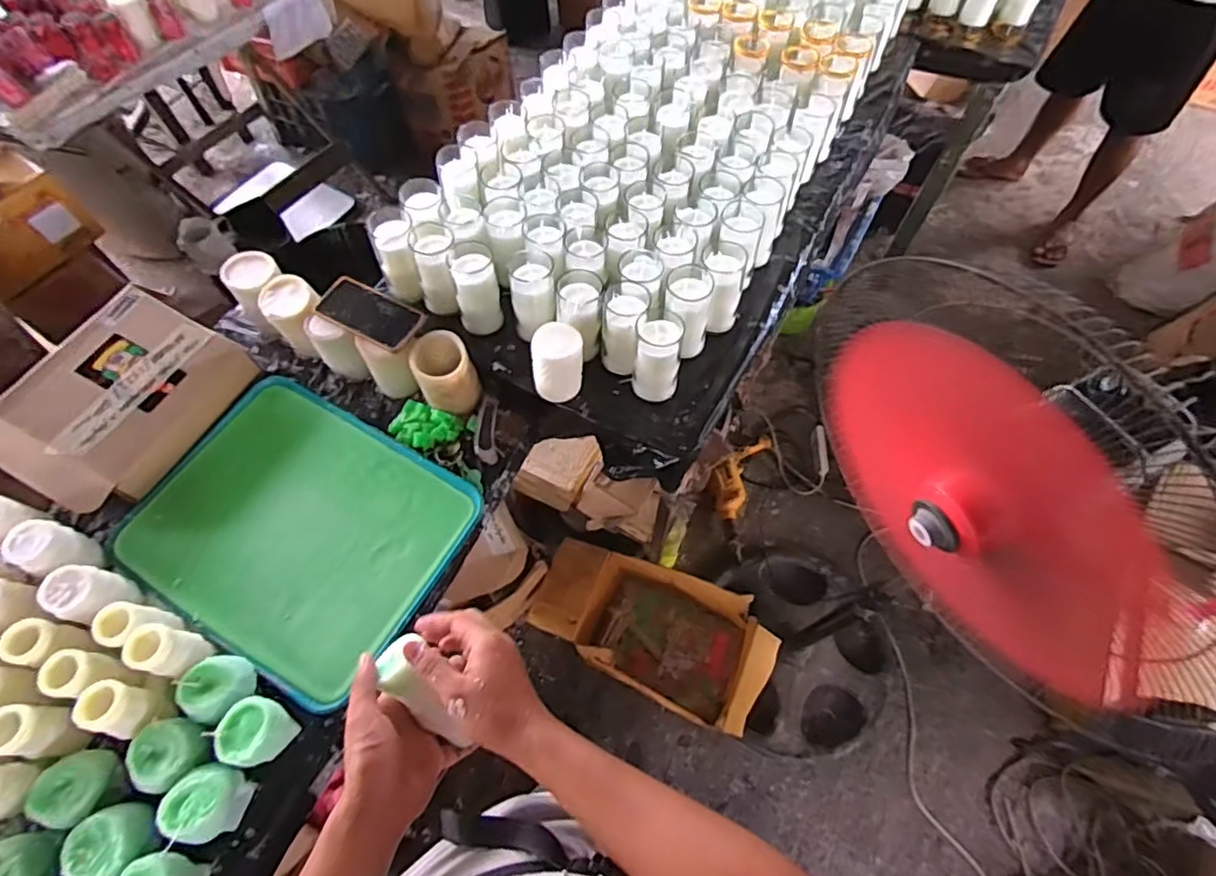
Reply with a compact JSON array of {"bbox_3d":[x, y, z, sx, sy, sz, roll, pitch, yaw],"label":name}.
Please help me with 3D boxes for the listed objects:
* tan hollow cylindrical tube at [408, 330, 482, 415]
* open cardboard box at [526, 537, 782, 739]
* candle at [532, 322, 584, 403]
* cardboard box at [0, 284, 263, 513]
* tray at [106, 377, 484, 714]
[{"bbox_3d":[-0.246,-0.096,0.928,0.085,0.087,0.096,-33,67,-16],"label":"tan hollow cylindrical tube"},{"bbox_3d":[0.101,0.430,1.389,0.517,0.168,0.269,25,65,13],"label":"open cardboard box"},{"bbox_3d":[-0.071,-0.108,0.881,0.073,0.098,0.067,-2,63,-1],"label":"candle"},{"bbox_3d":[-0.715,-0.051,0.906,0.223,0.091,0.306,37,65,-9],"label":"cardboard box"},{"bbox_3d":[-0.432,0.119,0.851,0.420,0.029,0.342,28,66,14],"label":"tray"}]

